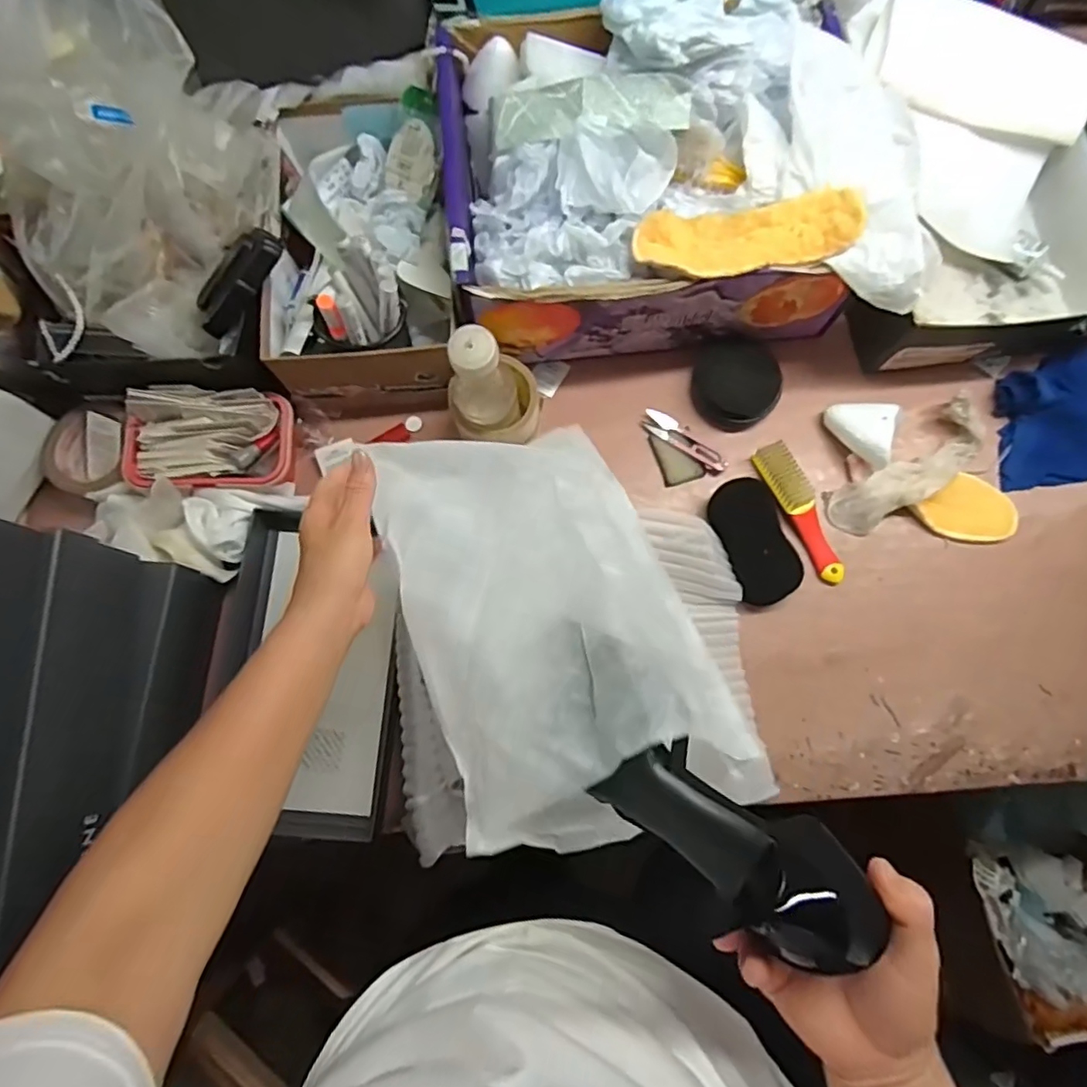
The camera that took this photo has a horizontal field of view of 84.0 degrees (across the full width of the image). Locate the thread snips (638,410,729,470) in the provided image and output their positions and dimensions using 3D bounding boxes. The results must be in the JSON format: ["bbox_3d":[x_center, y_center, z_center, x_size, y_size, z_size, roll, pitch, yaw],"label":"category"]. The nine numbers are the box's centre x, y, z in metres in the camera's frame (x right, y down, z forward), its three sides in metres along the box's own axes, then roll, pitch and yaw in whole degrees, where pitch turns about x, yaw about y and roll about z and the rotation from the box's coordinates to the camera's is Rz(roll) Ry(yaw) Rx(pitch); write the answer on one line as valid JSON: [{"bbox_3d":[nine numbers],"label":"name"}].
[{"bbox_3d":[0.154,-0.111,0.657,0.104,0.014,0.029,38,81,8],"label":"thread snips"}]

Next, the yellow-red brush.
[{"bbox_3d":[0.268,-0.032,0.628,0.033,0.020,0.156,-23,79,-5],"label":"yellow-red brush"}]

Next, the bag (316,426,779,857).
[{"bbox_3d":[-0.016,0.036,0.443,0.217,0.086,0.359,-21,51,1],"label":"bag"}]

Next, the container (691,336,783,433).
[{"bbox_3d":[0.209,-0.174,0.656,0.087,0.028,0.096,-20,79,-4],"label":"container"}]

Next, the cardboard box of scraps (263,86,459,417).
[{"bbox_3d":[-0.187,-0.314,0.624,0.181,0.134,0.314,-5,78,-1],"label":"cardboard box of scraps"}]

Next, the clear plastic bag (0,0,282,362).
[{"bbox_3d":[-0.382,-0.344,0.537,0.205,0.154,0.295,23,79,5],"label":"clear plastic bag"}]

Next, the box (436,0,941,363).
[{"bbox_3d":[0.115,-0.365,0.604,0.411,0.156,0.341,-5,78,-1],"label":"box"}]

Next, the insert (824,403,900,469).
[{"bbox_3d":[0.345,-0.125,0.639,0.052,0.032,0.081,-37,81,-7],"label":"insert"}]

